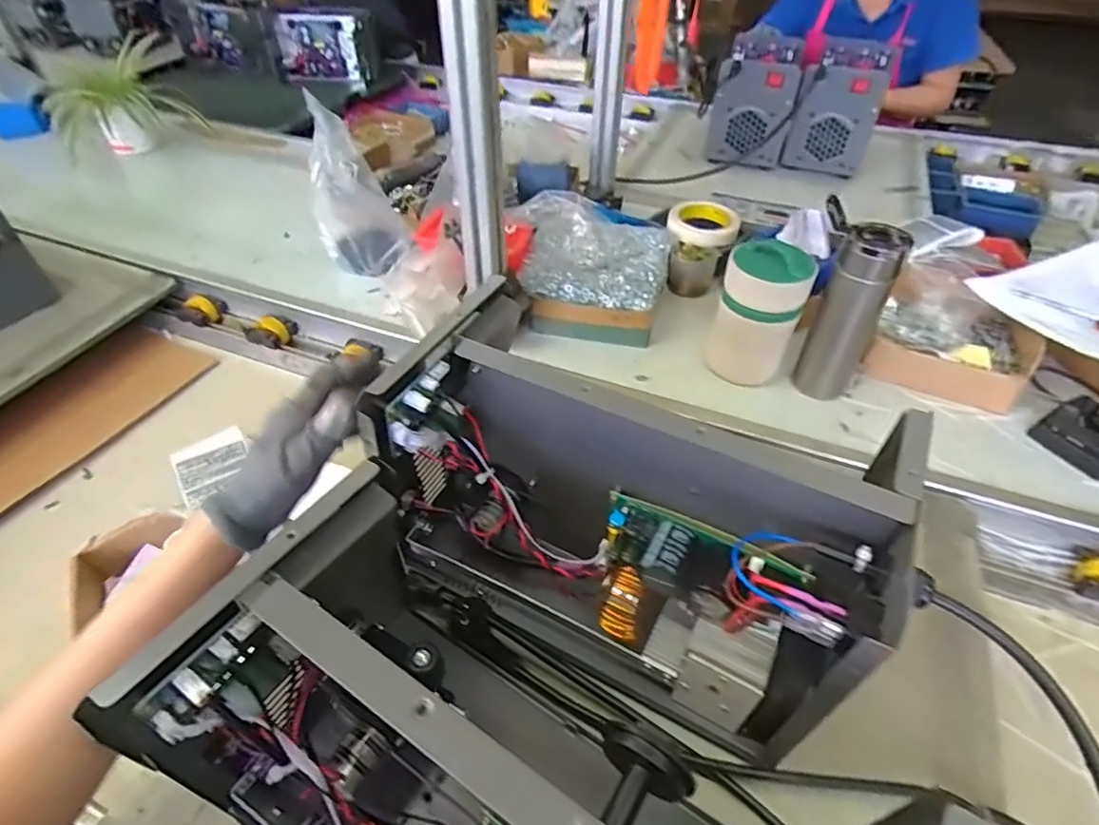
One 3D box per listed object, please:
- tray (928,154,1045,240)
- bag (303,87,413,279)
[{"bbox_3d":[0.922,-0.460,1.241,0.232,0.061,0.236,20,48,18],"label":"tray"},{"bbox_3d":[-0.286,-0.334,0.847,0.127,0.208,0.157,-13,47,-13],"label":"bag"}]

